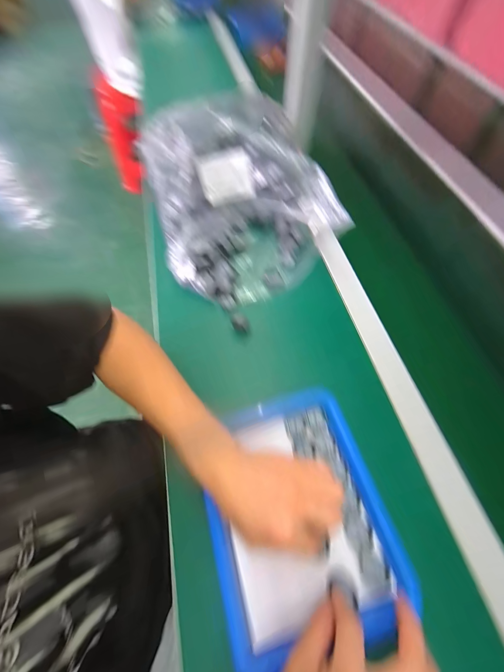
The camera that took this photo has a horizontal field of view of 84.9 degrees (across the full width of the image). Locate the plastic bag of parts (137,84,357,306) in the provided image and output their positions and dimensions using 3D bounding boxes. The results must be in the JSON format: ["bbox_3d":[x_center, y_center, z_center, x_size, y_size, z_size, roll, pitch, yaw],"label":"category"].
[{"bbox_3d":[-0.016,-0.214,0.436,0.264,0.177,0.272,-14,61,-9],"label":"plastic bag of parts"}]

